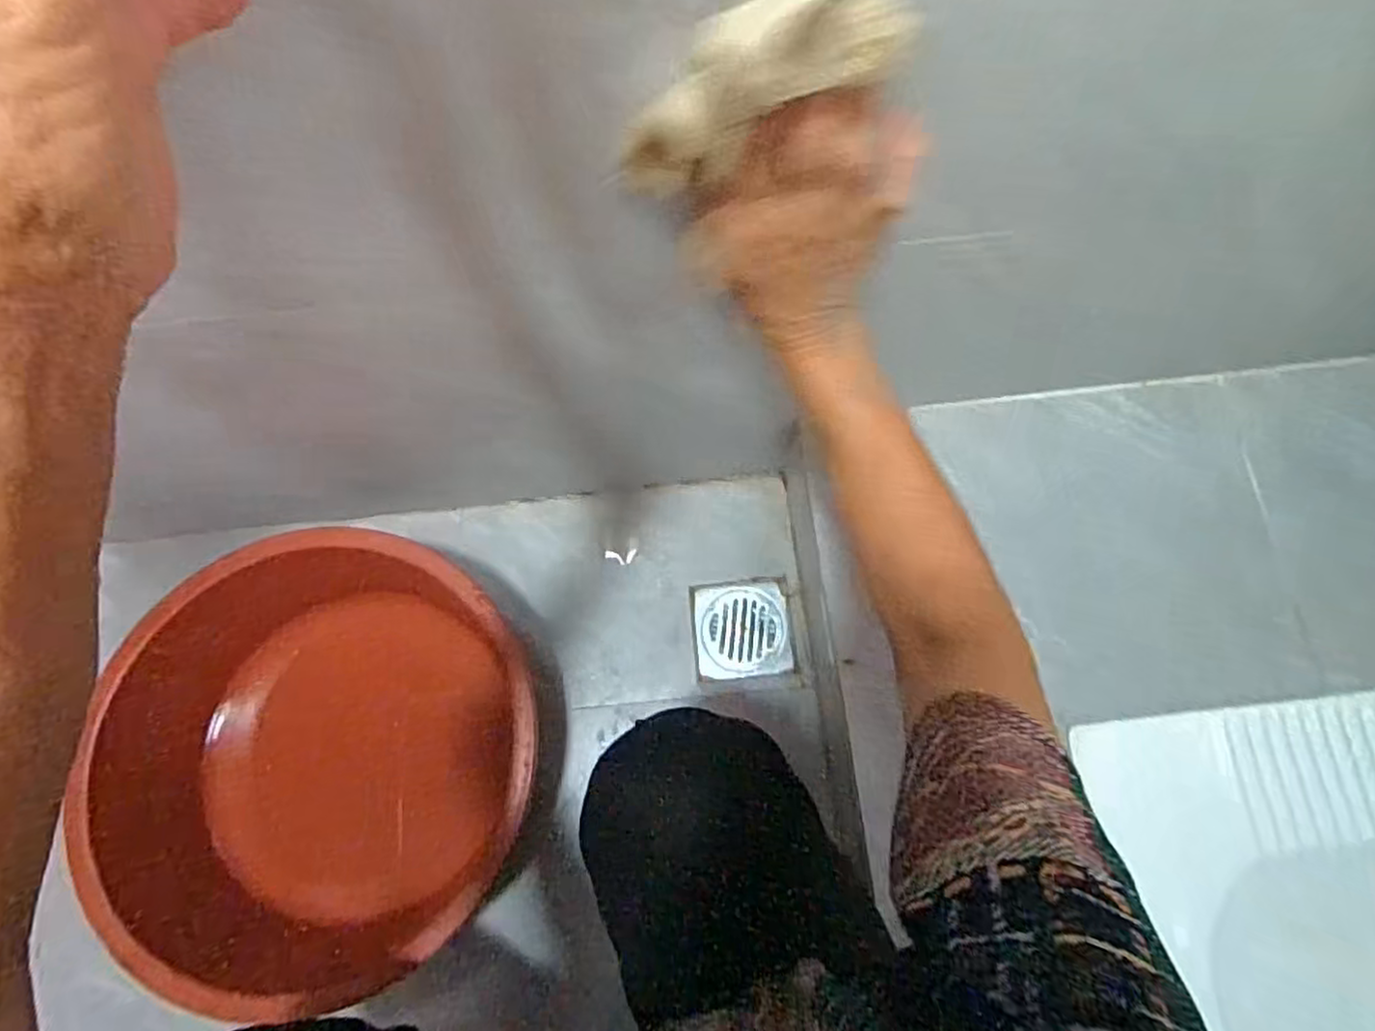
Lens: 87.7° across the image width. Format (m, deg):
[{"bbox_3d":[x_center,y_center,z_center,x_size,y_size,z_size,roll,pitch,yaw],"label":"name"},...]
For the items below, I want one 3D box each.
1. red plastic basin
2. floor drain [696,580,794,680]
[{"bbox_3d":[-0.332,0.217,0.657,0.389,0.116,0.386,0,73,1],"label":"red plastic basin"},{"bbox_3d":[0.059,0.121,0.758,0.097,0.008,0.097,-5,73,0],"label":"floor drain"}]

